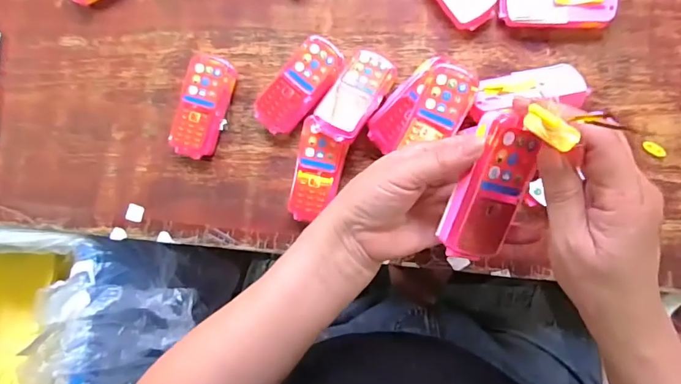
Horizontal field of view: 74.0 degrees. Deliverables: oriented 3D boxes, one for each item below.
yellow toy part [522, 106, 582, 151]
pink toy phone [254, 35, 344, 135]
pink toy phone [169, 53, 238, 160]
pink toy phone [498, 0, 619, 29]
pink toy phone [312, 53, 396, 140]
[{"bbox_3d":[0.111,-0.035,0.241,0.012,0.009,0.029,-45,58,3],"label":"yellow toy part"},{"bbox_3d":[-0.039,-0.103,0.456,0.049,0.032,0.101,38,92,8],"label":"pink toy phone"},{"bbox_3d":[-0.139,-0.086,0.464,0.049,0.025,0.102,17,89,8],"label":"pink toy phone"},{"bbox_3d":[0.205,-0.179,0.430,0.102,0.023,0.048,3,87,7],"label":"pink toy phone"},{"bbox_3d":[0.015,-0.092,0.433,0.045,0.019,0.099,32,76,8],"label":"pink toy phone"}]

